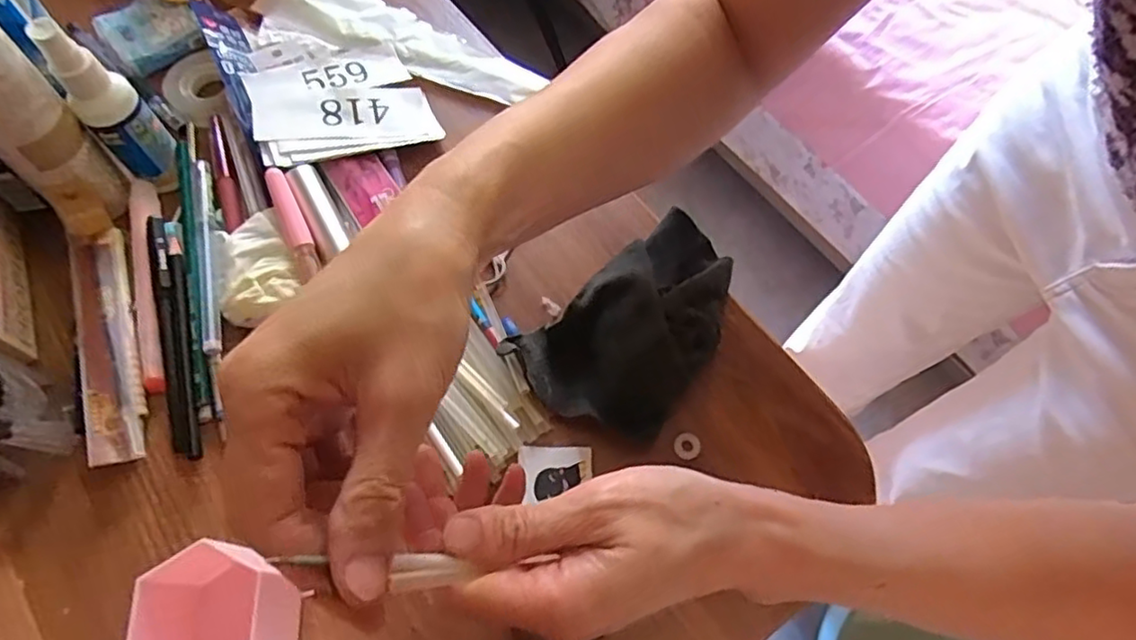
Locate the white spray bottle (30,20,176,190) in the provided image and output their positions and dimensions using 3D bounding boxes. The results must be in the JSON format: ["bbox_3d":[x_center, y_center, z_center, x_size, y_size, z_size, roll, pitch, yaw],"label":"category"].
[{"bbox_3d":[-0.261,-0.120,0.369,0.027,0.103,0.032,33,69,13],"label":"white spray bottle"}]

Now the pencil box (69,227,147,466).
[{"bbox_3d":[-0.259,0.012,0.359,0.026,0.012,0.141,-17,67,-9],"label":"pencil box"}]

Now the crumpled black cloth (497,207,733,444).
[{"bbox_3d":[0.046,0.001,0.371,0.146,0.026,0.088,-41,73,-17],"label":"crumpled black cloth"}]

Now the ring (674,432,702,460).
[{"bbox_3d":[0.067,0.070,0.357,0.014,0.004,0.015,0,66,-1],"label":"ring"}]

